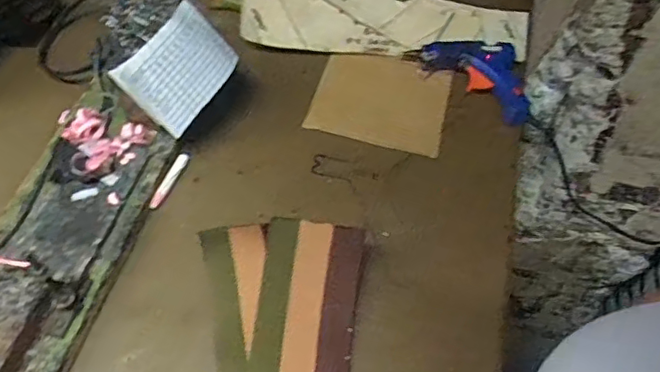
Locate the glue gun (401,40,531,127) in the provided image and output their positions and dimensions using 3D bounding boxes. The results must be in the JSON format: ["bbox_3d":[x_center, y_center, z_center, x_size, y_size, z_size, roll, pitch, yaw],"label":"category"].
[{"bbox_3d":[0.146,-0.110,0.613,0.115,0.025,0.095,-2,55,-5],"label":"glue gun"}]

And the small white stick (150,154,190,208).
[{"bbox_3d":[-0.145,-0.006,0.529,0.010,0.007,0.064,17,56,8],"label":"small white stick"}]

